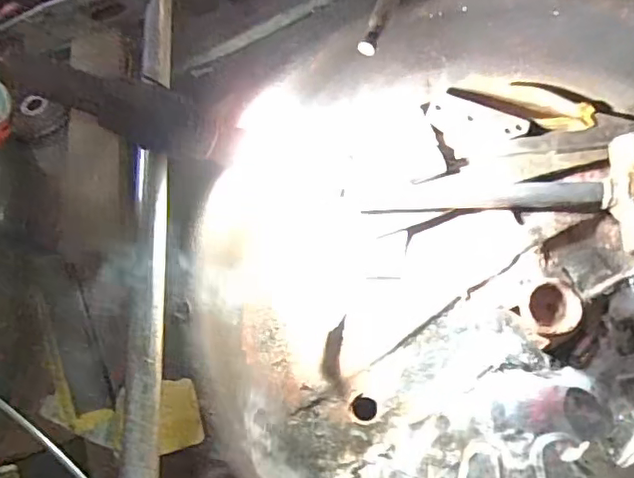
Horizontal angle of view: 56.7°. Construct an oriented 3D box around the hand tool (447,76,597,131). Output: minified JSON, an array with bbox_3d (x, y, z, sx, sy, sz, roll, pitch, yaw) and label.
[{"bbox_3d":[0.242,-0.161,0.699,0.160,0.025,0.051,20,68,11],"label":"hand tool"}]

